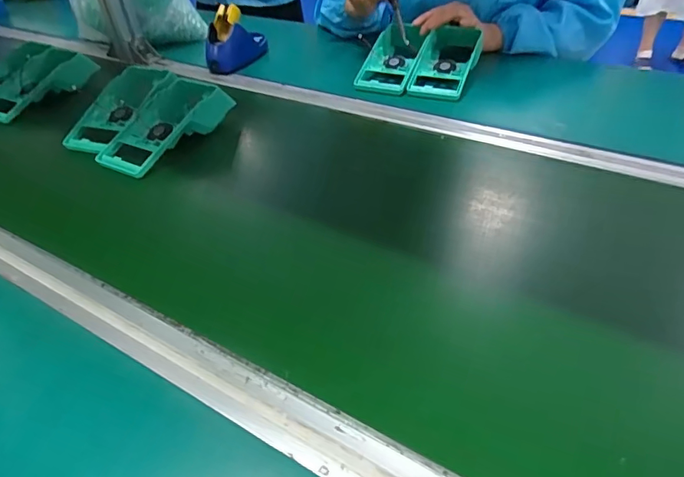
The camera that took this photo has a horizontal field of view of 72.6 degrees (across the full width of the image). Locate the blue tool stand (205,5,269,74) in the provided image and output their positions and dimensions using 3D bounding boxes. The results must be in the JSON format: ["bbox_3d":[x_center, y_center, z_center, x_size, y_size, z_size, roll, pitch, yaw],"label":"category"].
[{"bbox_3d":[-0.190,-0.348,0.823,0.065,0.100,0.133,11,43,16],"label":"blue tool stand"}]

